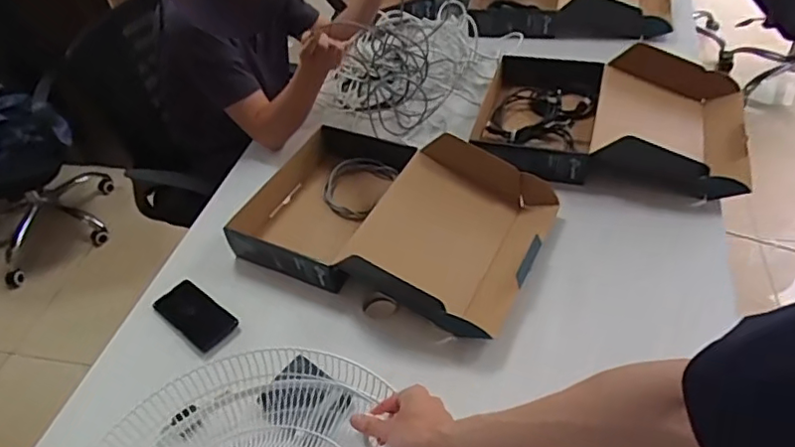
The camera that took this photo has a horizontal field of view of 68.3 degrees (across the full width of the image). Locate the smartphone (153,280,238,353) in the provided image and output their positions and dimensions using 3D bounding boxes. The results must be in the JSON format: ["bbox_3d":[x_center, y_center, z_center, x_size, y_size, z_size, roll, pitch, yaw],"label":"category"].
[{"bbox_3d":[-0.353,0.158,1.022,0.155,0.005,0.074,30,68,26],"label":"smartphone"}]

